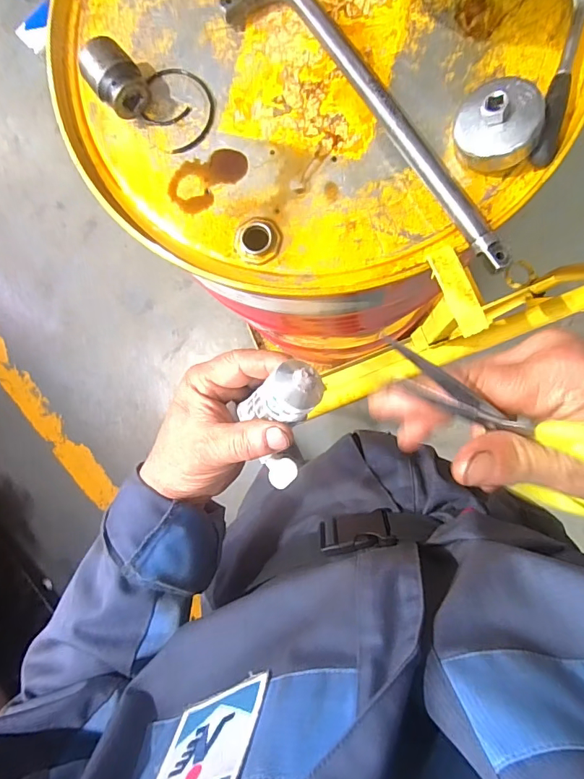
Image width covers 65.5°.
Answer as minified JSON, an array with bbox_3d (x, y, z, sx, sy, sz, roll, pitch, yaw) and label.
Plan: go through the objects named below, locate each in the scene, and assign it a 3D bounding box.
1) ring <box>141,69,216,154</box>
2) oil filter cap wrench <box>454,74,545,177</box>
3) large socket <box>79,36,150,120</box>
[{"bbox_3d":[-0.122,-0.305,0.490,0.072,0.004,0.091,-40,88,5],"label":"ring"},{"bbox_3d":[0.191,-0.246,0.424,0.076,0.047,0.072,0,89,7],"label":"oil filter cap wrench"},{"bbox_3d":[-0.183,-0.322,0.472,0.048,0.039,0.062,-41,84,5],"label":"large socket"}]

